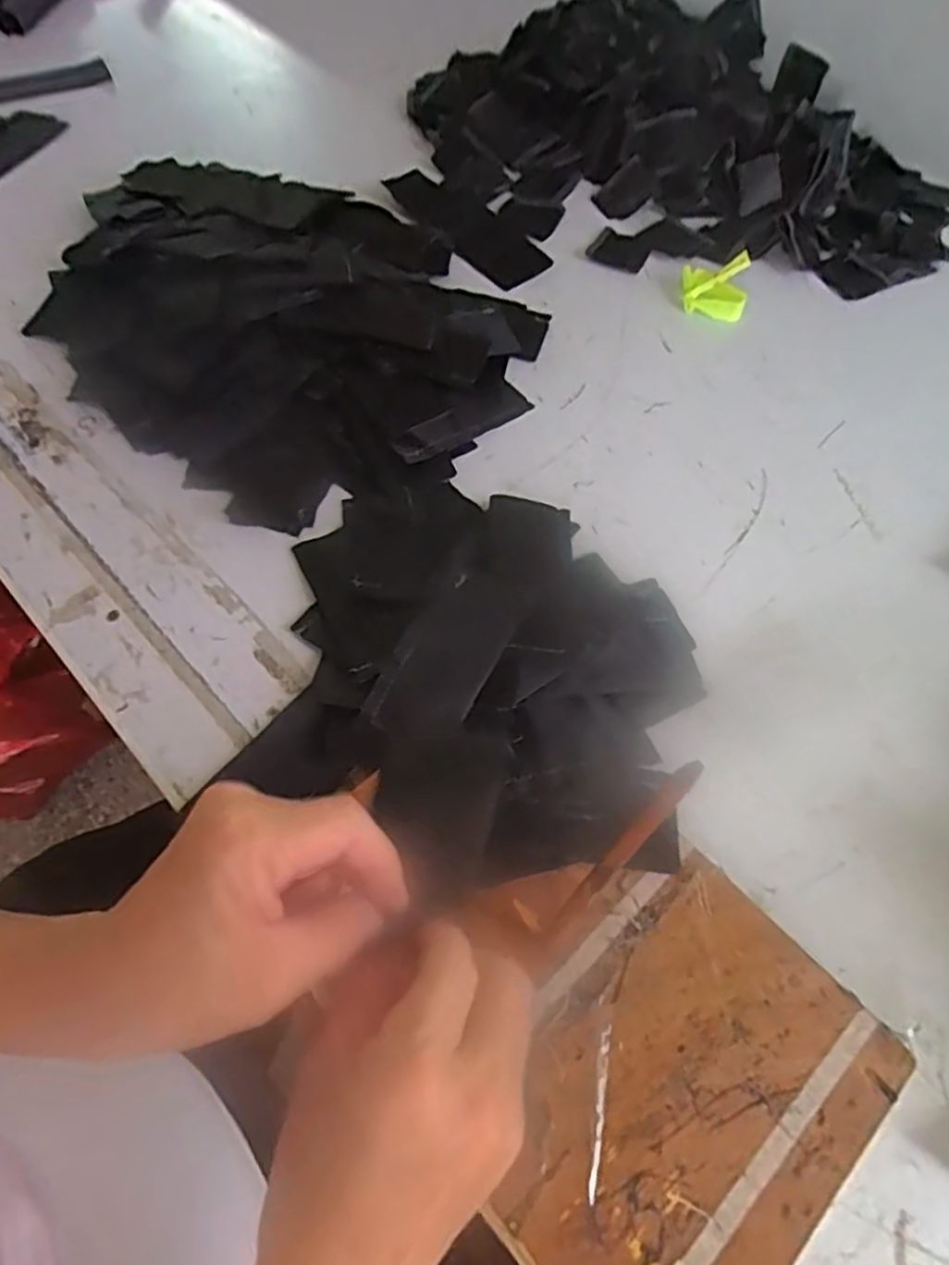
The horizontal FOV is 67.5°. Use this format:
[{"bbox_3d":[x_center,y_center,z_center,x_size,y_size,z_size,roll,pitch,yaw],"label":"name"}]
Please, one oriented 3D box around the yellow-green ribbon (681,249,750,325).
[{"bbox_3d":[0.195,-0.281,0.576,0.051,0.032,0.045,10,61,4],"label":"yellow-green ribbon"}]

